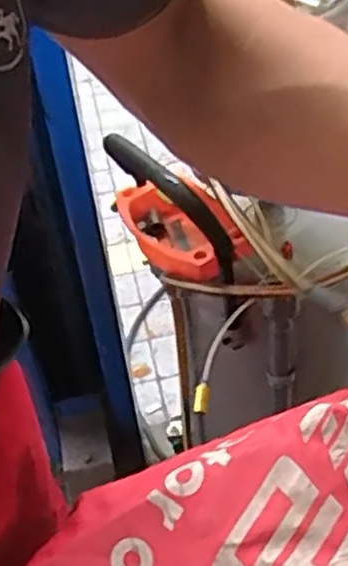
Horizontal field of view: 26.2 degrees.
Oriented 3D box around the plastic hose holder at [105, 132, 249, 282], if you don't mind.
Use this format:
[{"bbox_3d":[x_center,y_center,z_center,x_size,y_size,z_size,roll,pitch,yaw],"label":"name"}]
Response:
[{"bbox_3d":[-0.001,-0.122,1.133,0.099,0.187,0.254,-33,47,-27],"label":"plastic hose holder"}]

